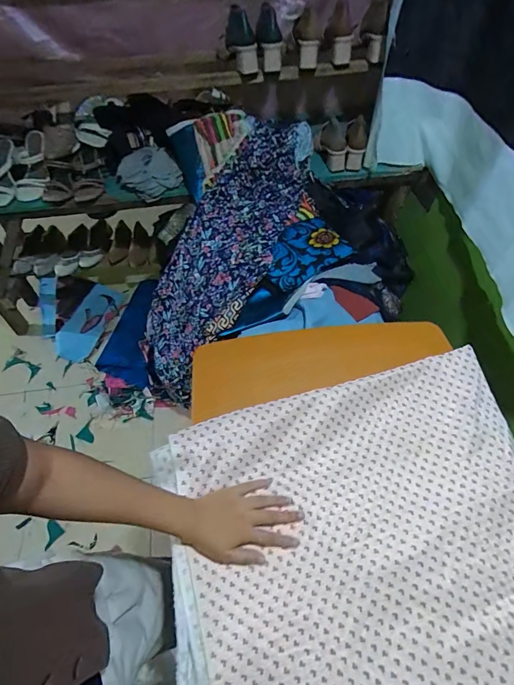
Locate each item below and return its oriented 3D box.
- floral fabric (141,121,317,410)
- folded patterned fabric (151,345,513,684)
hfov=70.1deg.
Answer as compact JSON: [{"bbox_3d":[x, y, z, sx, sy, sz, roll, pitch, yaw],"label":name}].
[{"bbox_3d":[-0.110,-0.245,1.080,0.353,0.159,0.843,35,102,21],"label":"floral fabric"},{"bbox_3d":[0.171,0.334,0.431,0.515,0.026,0.608,-12,57,-8],"label":"folded patterned fabric"}]

